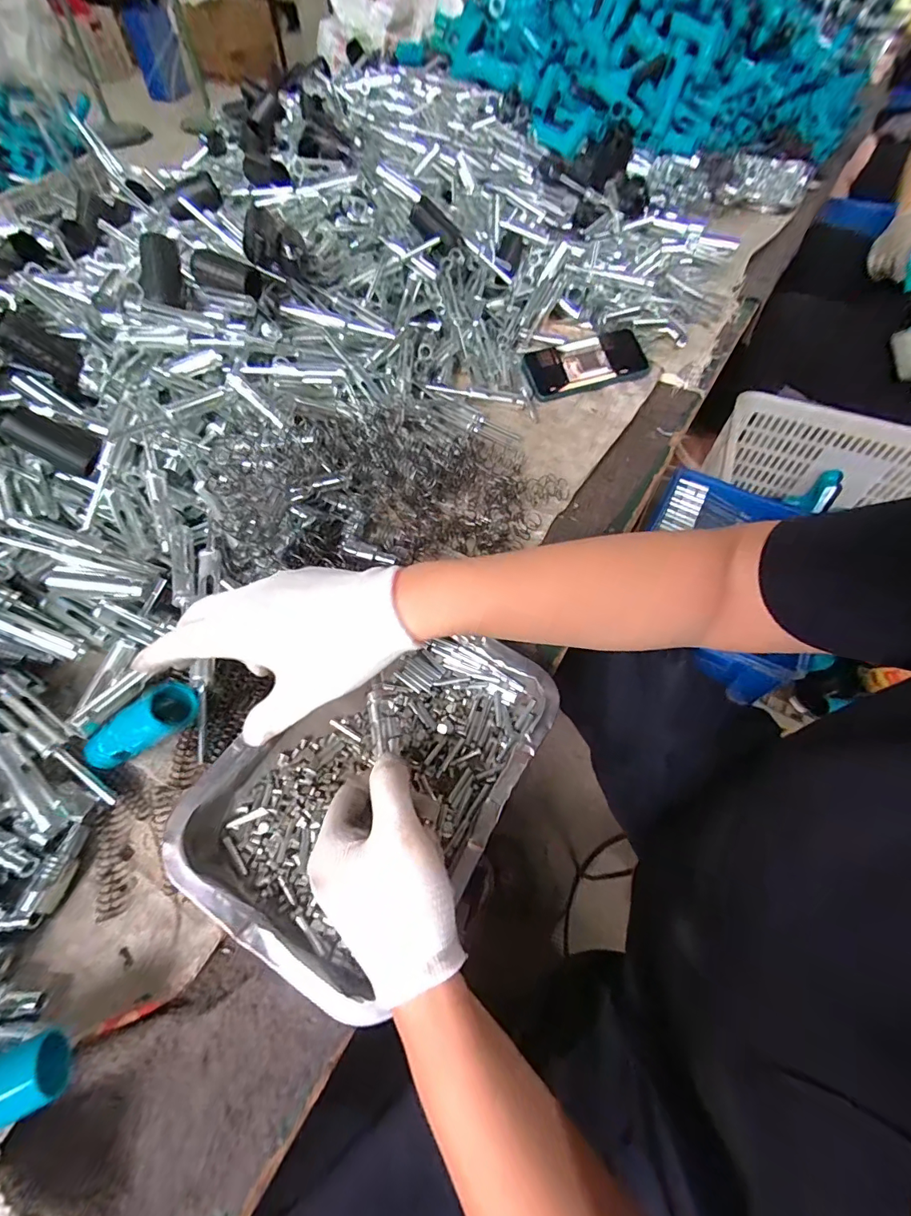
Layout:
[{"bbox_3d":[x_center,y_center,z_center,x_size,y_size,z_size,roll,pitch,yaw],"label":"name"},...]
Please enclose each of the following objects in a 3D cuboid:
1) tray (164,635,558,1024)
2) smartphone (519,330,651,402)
[{"bbox_3d":[-0.052,0.115,0.339,0.176,0.046,0.254,29,62,16],"label":"tray"},{"bbox_3d":[0.175,-0.327,0.618,0.168,0.011,0.078,-15,79,-4],"label":"smartphone"}]

